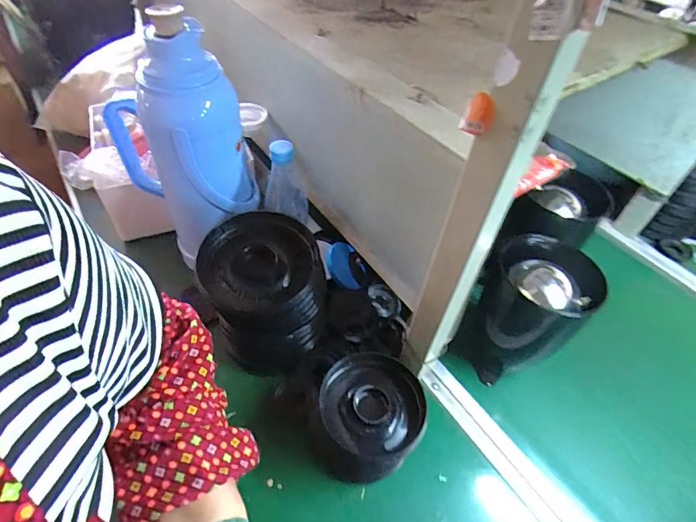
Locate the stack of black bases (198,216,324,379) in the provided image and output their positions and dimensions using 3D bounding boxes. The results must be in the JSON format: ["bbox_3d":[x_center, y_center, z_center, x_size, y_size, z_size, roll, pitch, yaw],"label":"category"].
[{"bbox_3d":[-0.097,0.040,0.520,0.127,0.142,0.151,-25,55,-26],"label":"stack of black bases"}]

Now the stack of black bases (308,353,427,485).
[{"bbox_3d":[0.021,0.192,0.487,0.130,0.092,0.127,-26,55,-26],"label":"stack of black bases"}]

